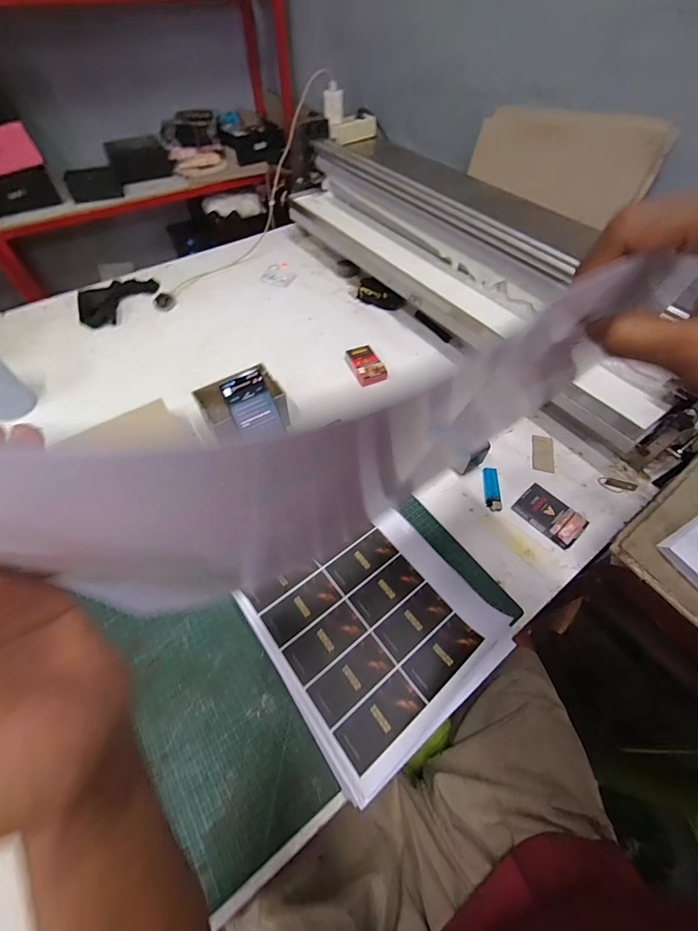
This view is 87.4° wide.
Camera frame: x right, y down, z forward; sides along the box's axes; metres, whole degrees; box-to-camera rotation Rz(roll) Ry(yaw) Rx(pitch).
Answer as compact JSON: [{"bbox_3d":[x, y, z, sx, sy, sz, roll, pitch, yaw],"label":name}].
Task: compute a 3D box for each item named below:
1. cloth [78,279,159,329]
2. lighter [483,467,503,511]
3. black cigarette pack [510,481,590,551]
[{"bbox_3d":[-0.576,-0.423,0.920,0.204,0.026,0.132,-33,62,-21],"label":"cloth"},{"bbox_3d":[0.251,0.040,0.638,0.027,0.010,0.085,8,56,5],"label":"lighter"},{"bbox_3d":[0.332,0.082,0.603,0.066,0.024,0.099,-34,62,-22],"label":"black cigarette pack"}]

